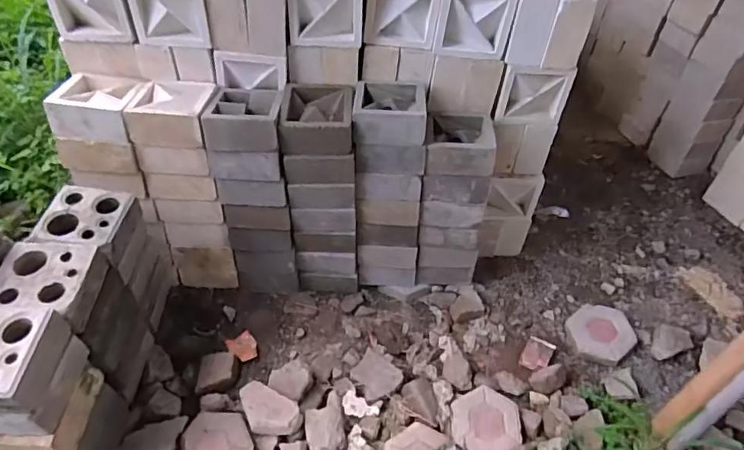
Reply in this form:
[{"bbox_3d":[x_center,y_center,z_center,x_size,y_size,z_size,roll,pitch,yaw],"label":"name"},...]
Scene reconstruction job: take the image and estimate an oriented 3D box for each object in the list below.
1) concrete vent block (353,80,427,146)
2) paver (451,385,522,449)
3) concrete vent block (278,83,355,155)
[{"bbox_3d":[0.053,-0.337,1.499,0.206,0.103,0.210,5,45,0],"label":"concrete vent block"},{"bbox_3d":[0.341,0.583,1.529,0.202,0.044,0.198,1,45,-5],"label":"paver"},{"bbox_3d":[-0.154,-0.316,1.470,0.201,0.103,0.212,3,45,-3],"label":"concrete vent block"}]

